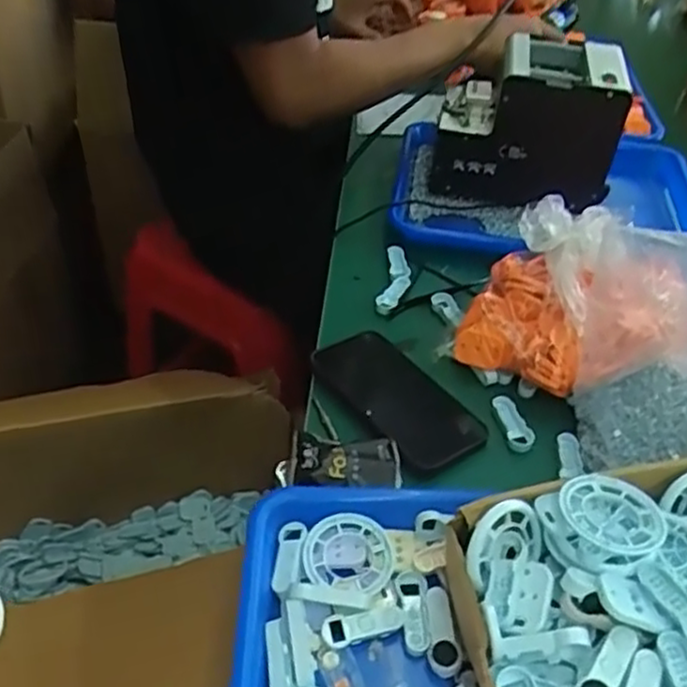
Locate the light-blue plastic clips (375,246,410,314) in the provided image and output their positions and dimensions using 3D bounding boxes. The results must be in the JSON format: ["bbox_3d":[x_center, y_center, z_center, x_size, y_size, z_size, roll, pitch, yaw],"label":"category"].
[{"bbox_3d":[0.049,-0.060,0.687,0.026,0.024,0.079,10,43,6],"label":"light-blue plastic clips"}]

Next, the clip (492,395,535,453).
[{"bbox_3d":[0.133,0.063,0.568,0.020,0.012,0.052,-7,43,-12],"label":"clip"}]

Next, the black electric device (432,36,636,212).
[{"bbox_3d":[0.192,-0.235,0.775,0.178,0.146,0.128,7,42,3],"label":"black electric device"}]

